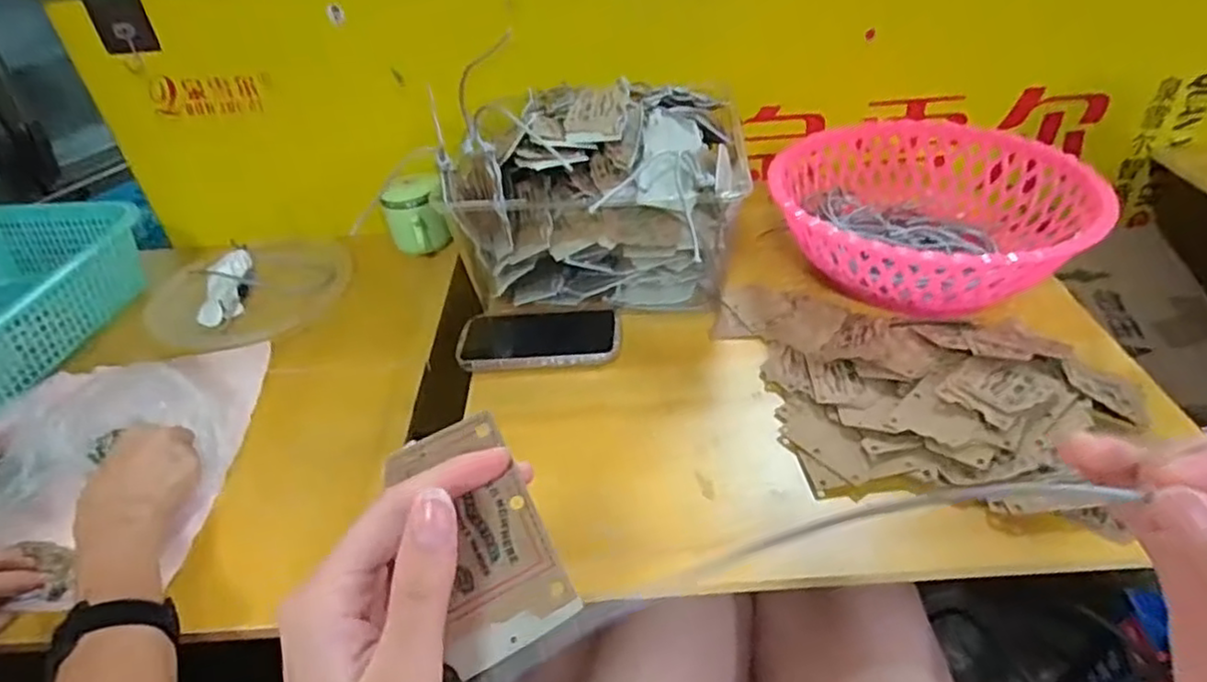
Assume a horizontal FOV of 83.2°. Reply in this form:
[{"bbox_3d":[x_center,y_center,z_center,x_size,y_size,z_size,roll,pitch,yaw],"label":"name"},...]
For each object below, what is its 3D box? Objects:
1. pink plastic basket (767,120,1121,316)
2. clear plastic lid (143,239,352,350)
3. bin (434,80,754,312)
[{"bbox_3d":[0.330,-0.129,0.710,0.291,0.098,0.303,4,40,11],"label":"pink plastic basket"},{"bbox_3d":[-0.446,-0.064,0.864,0.240,0.011,0.240,-3,39,2],"label":"clear plastic lid"},{"bbox_3d":[-0.005,-0.146,0.697,0.276,0.189,0.177,-3,39,3],"label":"bin"}]

